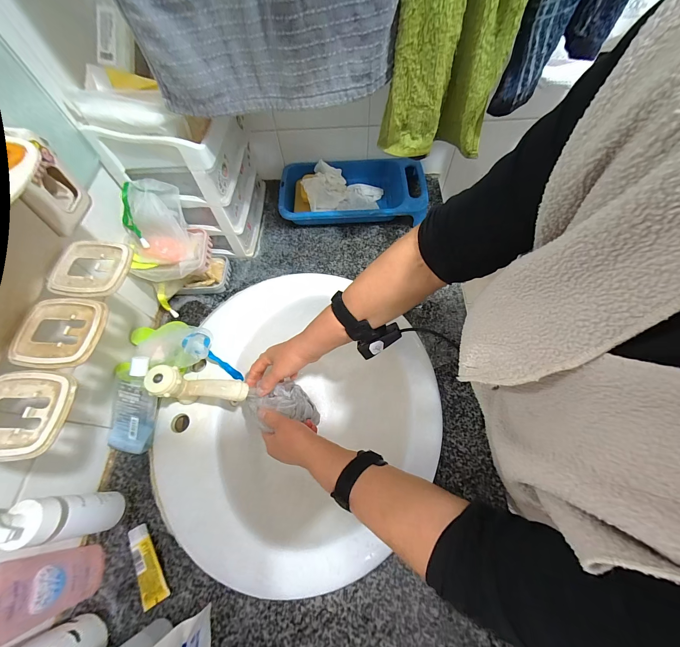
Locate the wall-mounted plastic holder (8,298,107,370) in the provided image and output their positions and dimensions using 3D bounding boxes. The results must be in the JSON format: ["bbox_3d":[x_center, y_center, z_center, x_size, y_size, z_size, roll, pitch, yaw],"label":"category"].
[{"bbox_3d":[-0.269,0.008,0.275,0.068,0.013,0.070,1,63,3],"label":"wall-mounted plastic holder"}]

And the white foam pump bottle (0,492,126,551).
[{"bbox_3d":[-0.332,0.230,0.337,0.054,0.175,0.047,-8,63,-2],"label":"white foam pump bottle"}]

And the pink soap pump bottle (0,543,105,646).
[{"bbox_3d":[-0.335,0.286,0.301,0.044,0.182,0.069,-17,63,-6],"label":"pink soap pump bottle"}]

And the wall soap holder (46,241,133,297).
[{"bbox_3d":[-0.266,-0.059,0.306,0.066,0.014,0.069,0,63,3],"label":"wall soap holder"}]

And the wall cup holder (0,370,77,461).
[{"bbox_3d":[-0.268,0.075,0.240,0.068,0.014,0.071,-3,63,1],"label":"wall cup holder"}]

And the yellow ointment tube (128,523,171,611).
[{"bbox_3d":[-0.256,0.317,0.376,0.028,0.021,0.093,-30,66,-13],"label":"yellow ointment tube"}]

